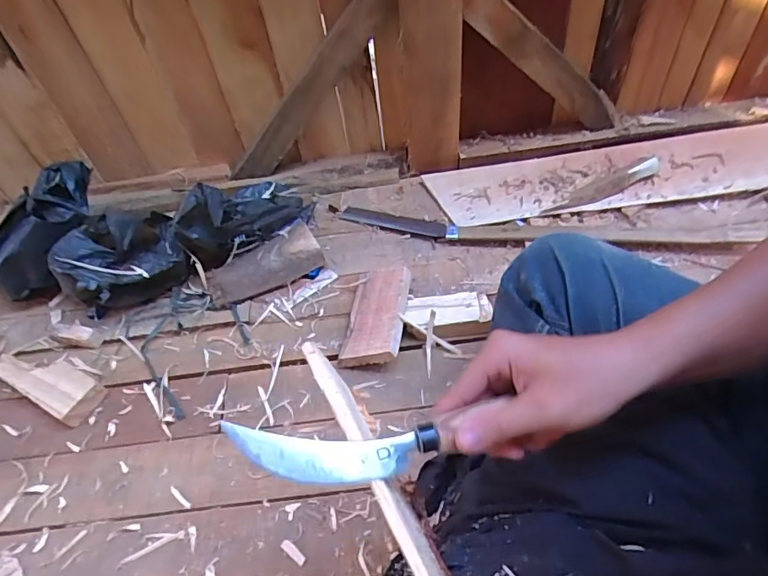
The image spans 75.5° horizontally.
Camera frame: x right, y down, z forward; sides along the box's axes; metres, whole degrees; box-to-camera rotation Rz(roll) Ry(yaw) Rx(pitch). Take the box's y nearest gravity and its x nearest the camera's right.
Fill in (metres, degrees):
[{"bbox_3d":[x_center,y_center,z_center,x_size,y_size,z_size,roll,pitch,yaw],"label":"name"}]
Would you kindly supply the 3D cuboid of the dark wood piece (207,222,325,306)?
[{"bbox_3d":[-0.184,-0.032,0.765,0.171,0.033,0.083,-24,50,-14],"label":"dark wood piece"}]

